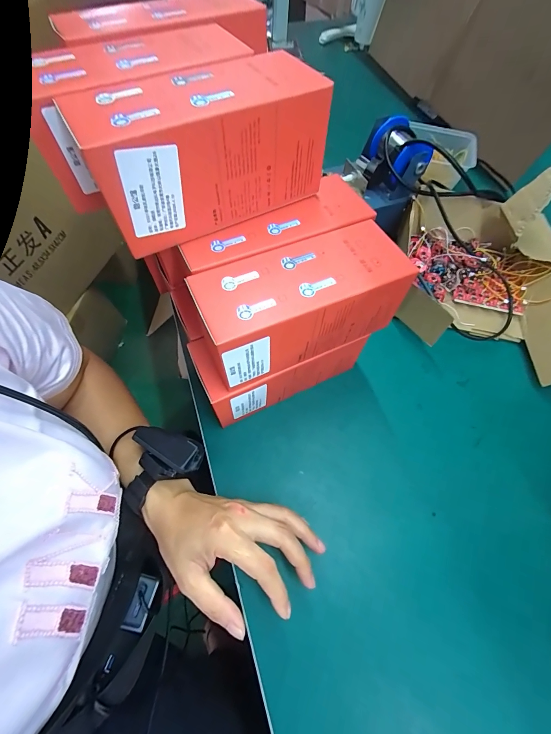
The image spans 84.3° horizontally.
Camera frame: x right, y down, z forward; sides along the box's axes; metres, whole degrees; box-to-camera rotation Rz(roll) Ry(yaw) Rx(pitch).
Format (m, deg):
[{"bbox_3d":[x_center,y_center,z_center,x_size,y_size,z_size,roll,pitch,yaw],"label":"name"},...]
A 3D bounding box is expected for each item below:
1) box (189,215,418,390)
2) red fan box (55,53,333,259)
[{"bbox_3d":[0.019,-0.059,0.286,0.192,0.075,0.080,-22,65,-12],"label":"box"},{"bbox_3d":[-0.056,-0.170,0.251,0.197,0.091,0.067,-27,67,-14],"label":"red fan box"}]

